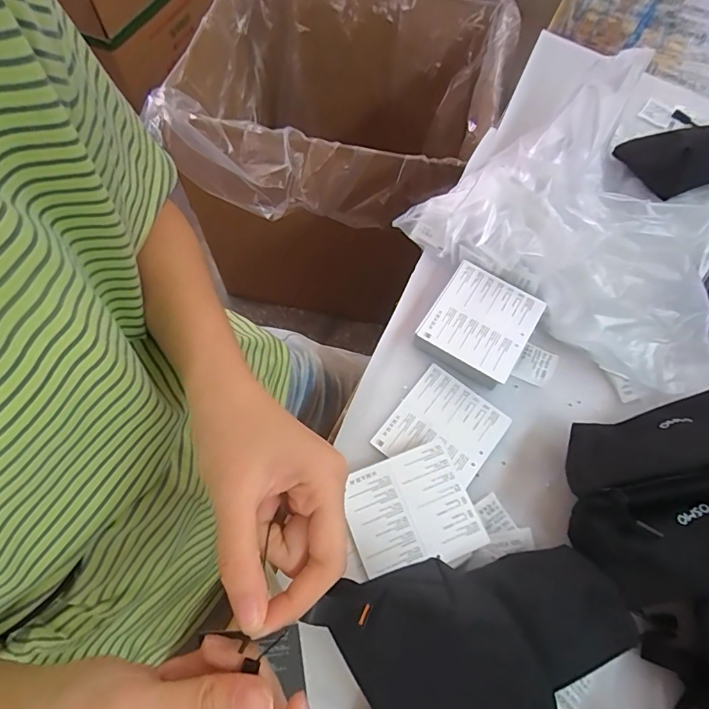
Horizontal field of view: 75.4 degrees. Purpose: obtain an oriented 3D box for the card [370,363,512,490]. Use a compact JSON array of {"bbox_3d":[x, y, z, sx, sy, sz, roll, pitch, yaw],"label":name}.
[{"bbox_3d":[0.079,0.068,0.413,0.089,0.006,0.095,36,69,13],"label":"card"}]

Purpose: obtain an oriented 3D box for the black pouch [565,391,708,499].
[{"bbox_3d":[0.253,0.066,0.363,0.178,0.018,0.078,-17,23,4],"label":"black pouch"}]

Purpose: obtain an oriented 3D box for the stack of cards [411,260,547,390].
[{"bbox_3d":[0.120,-0.029,0.445,0.092,0.032,0.097,32,68,11],"label":"stack of cards"}]

